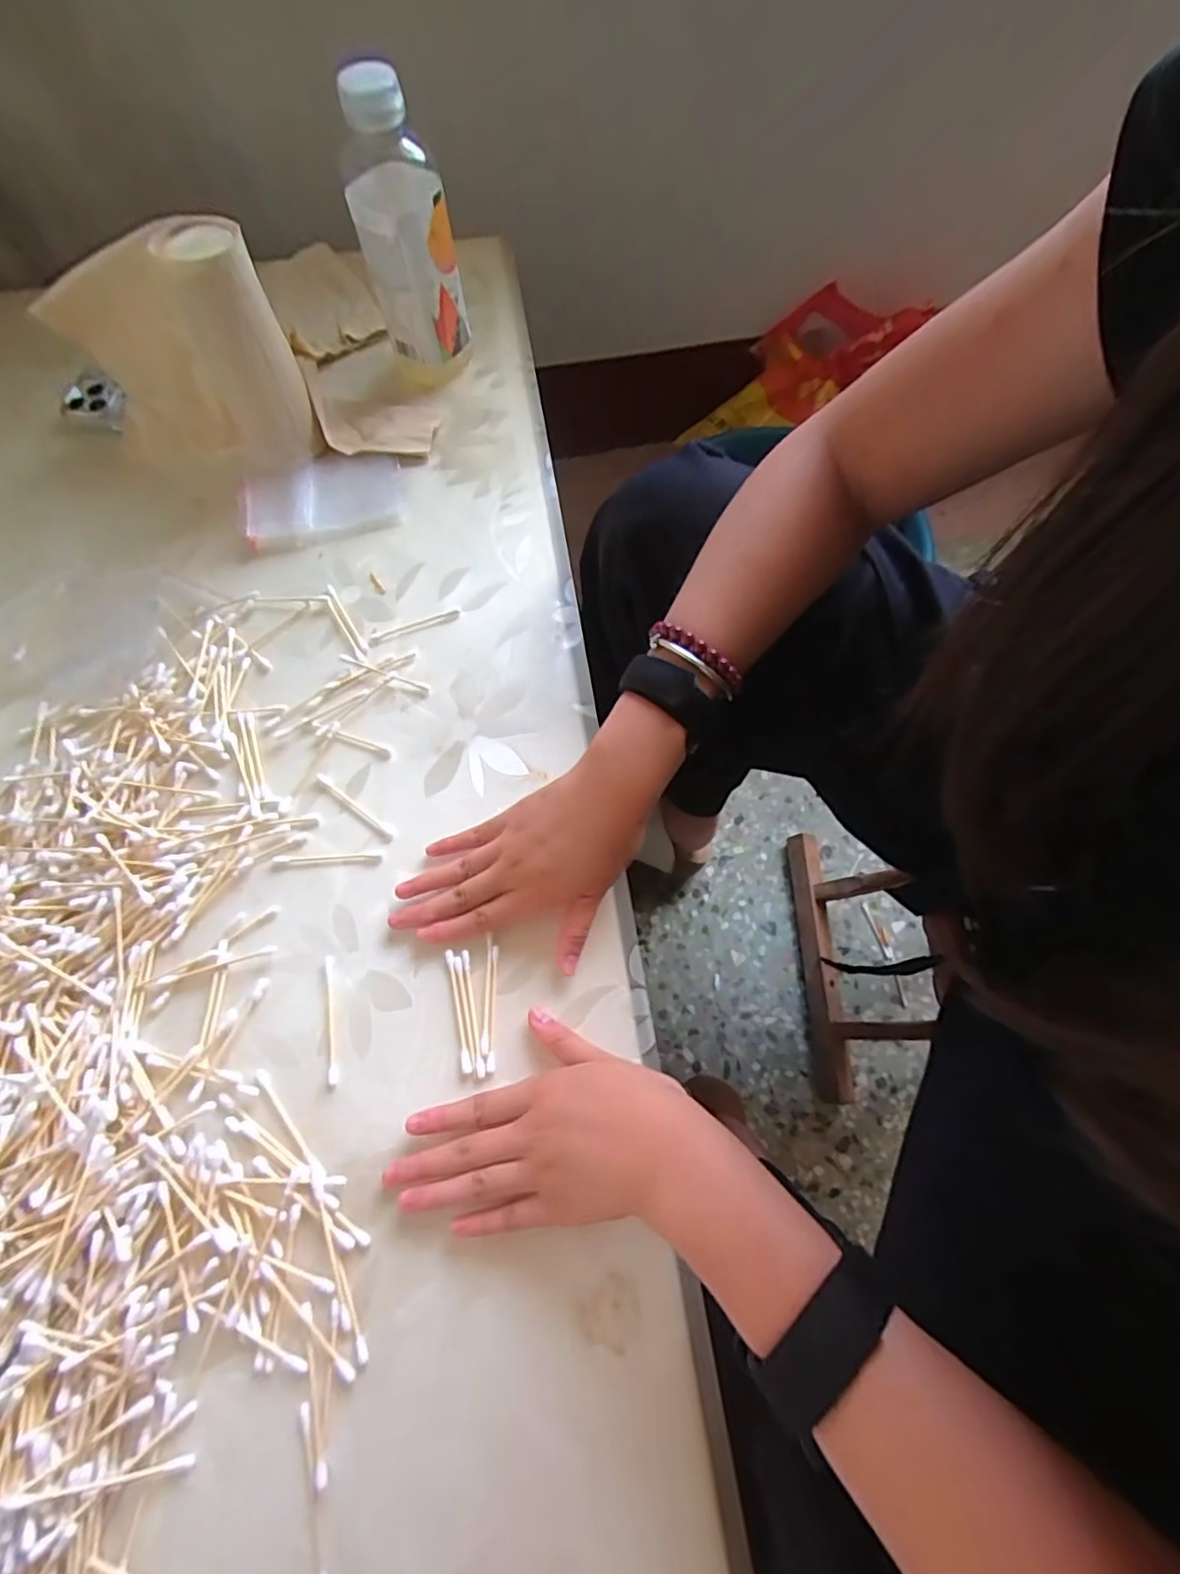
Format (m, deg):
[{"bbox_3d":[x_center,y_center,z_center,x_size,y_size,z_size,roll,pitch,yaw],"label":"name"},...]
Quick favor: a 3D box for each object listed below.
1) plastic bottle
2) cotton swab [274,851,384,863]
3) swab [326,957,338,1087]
[{"bbox_3d":[-0.130,-0.393,0.453,0.067,0.183,0.057,-13,69,-5],"label":"plastic bottle"},{"bbox_3d":[-0.166,0.045,0.388,0.067,0.004,0.006,-4,69,-1],"label":"cotton swab"},{"bbox_3d":[-0.149,0.132,0.354,0.005,0.005,0.069,-11,69,-4],"label":"swab"}]

